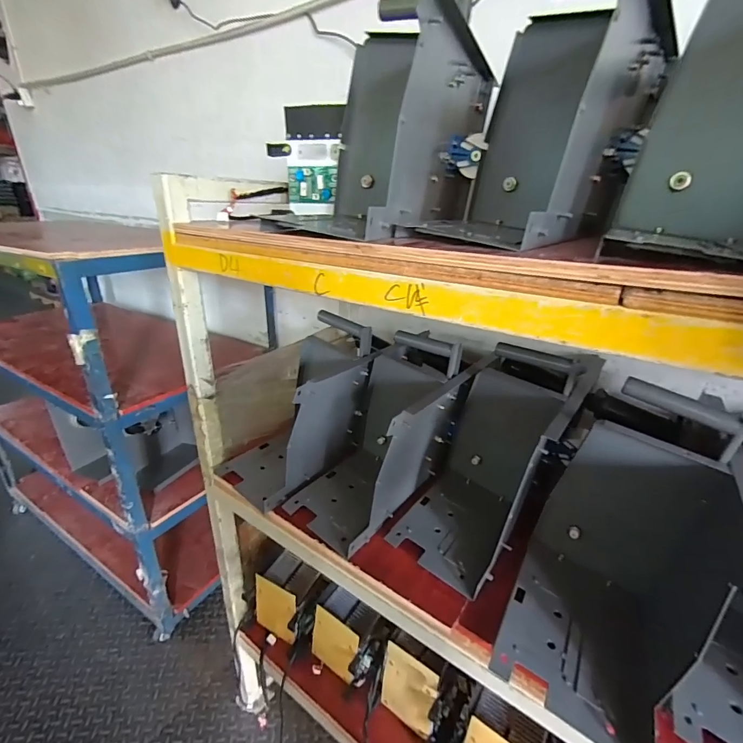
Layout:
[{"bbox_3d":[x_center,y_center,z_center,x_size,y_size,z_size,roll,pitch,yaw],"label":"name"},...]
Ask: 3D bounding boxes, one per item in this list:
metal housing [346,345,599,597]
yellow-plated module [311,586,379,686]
[{"bbox_3d":[0.186,0.132,0.667,0.244,0.285,0.376,17,28,31],"label":"metal housing"},{"bbox_3d":[-0.059,0.614,0.907,0.137,0.157,0.107,17,28,31],"label":"yellow-plated module"}]

